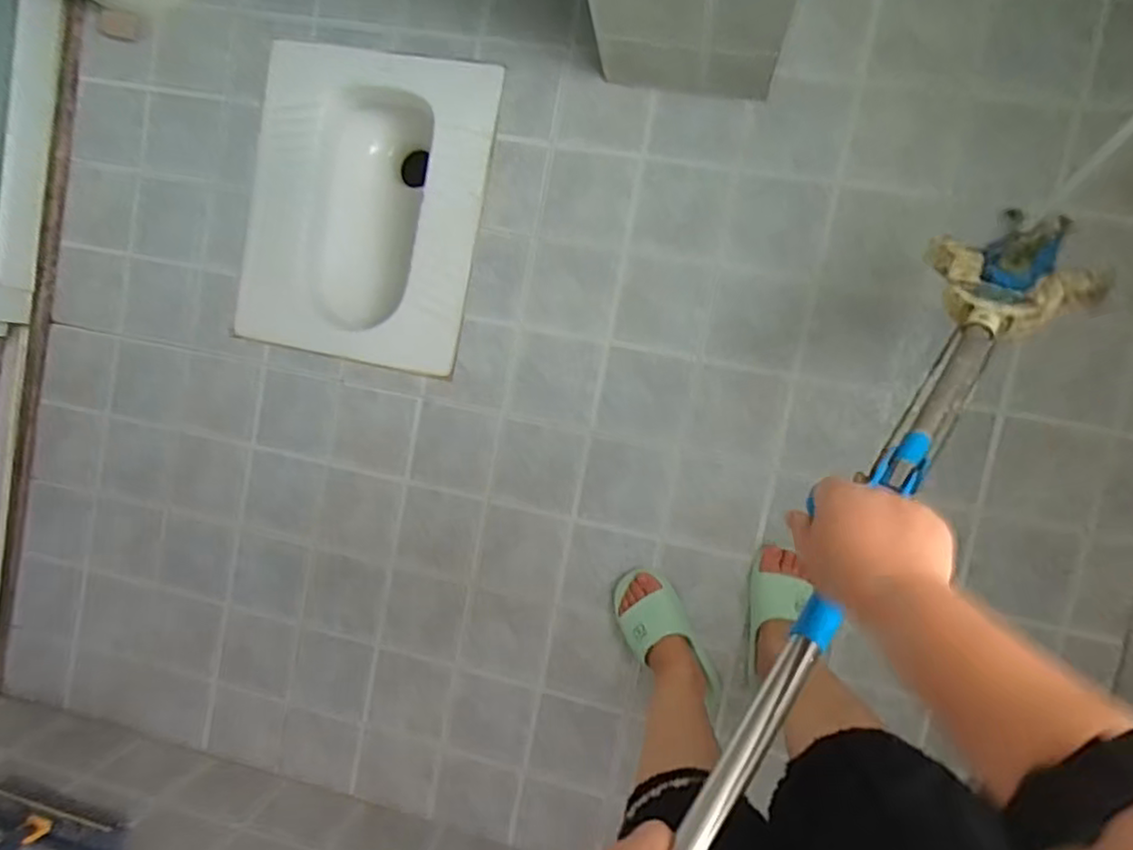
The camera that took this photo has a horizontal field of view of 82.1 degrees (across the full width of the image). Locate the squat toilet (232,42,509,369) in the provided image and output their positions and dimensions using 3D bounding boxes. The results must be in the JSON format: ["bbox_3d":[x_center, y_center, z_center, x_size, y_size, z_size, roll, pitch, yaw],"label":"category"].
[{"bbox_3d":[-0.333,-0.372,1.200,0.419,0.201,0.515,10,94,9],"label":"squat toilet"}]

